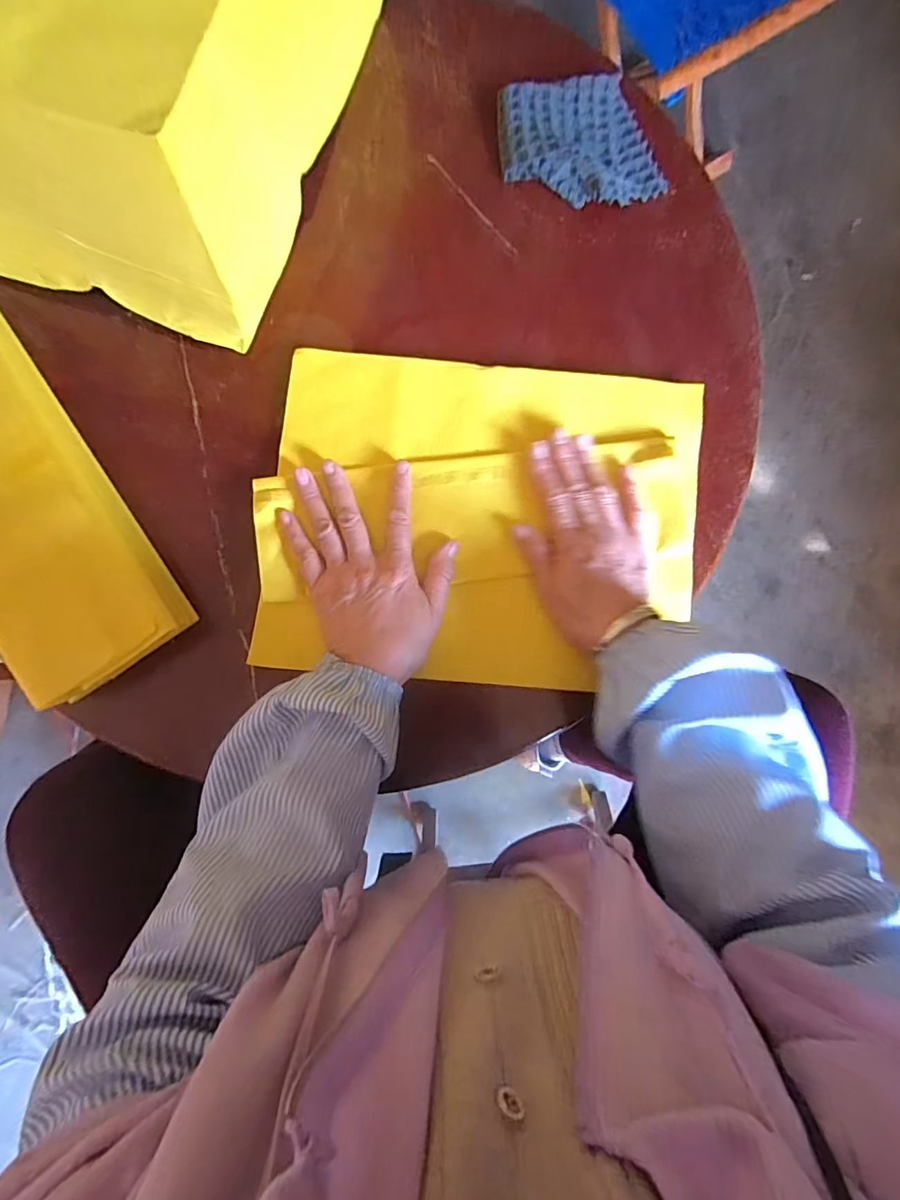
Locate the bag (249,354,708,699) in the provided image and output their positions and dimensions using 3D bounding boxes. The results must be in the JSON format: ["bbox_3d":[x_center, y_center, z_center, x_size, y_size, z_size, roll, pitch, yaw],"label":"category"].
[{"bbox_3d":[0.028,-0.068,0.421,0.352,0.025,0.266,6,85,-2],"label":"bag"}]

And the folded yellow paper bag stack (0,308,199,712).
[{"bbox_3d":[-0.343,-0.095,0.389,0.119,0.042,0.348,-33,88,-5],"label":"folded yellow paper bag stack"}]

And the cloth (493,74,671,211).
[{"bbox_3d":[0.117,-0.411,0.457,0.140,0.022,0.116,-10,86,-3],"label":"cloth"}]

